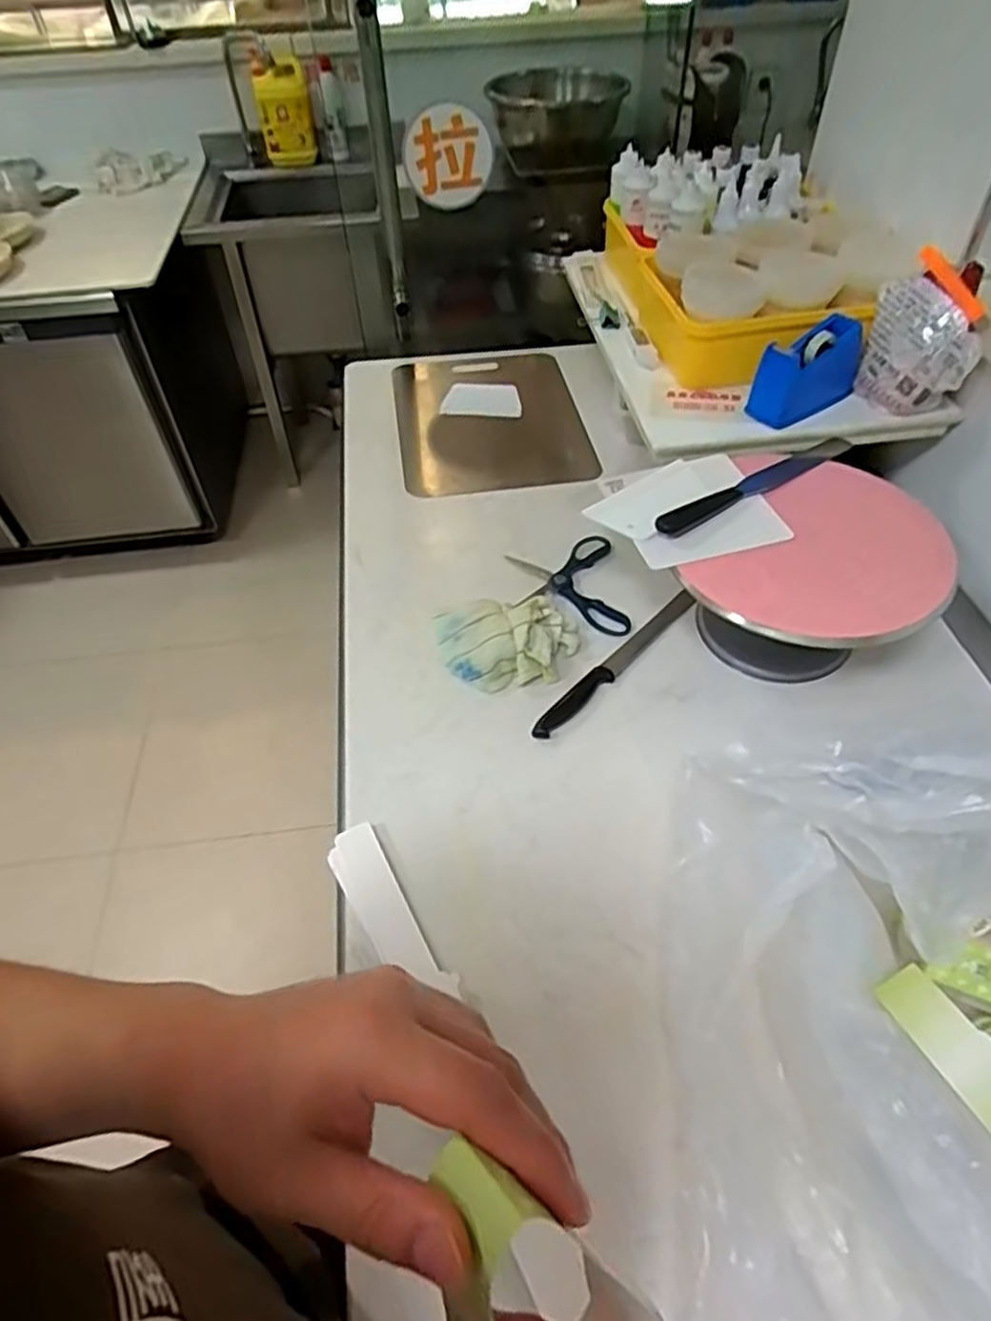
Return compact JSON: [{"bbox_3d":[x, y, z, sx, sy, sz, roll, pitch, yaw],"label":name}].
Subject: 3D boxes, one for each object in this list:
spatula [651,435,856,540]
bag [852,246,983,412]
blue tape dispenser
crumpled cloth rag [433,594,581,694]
[{"bbox_3d":[0.304,-0.209,0.832,0.310,0.016,0.034,-29,55,-20],"label":"spatula"},{"bbox_3d":[0.511,-0.387,0.877,0.122,0.133,0.109,21,54,19],"label":"bag"},{"bbox_3d":[0.384,-0.352,0.900,0.136,0.093,0.060,-31,55,-21],"label":"blue tape dispenser"},{"bbox_3d":[0.018,-0.024,0.861,0.162,0.042,0.120,-15,51,-9],"label":"crumpled cloth rag"}]

